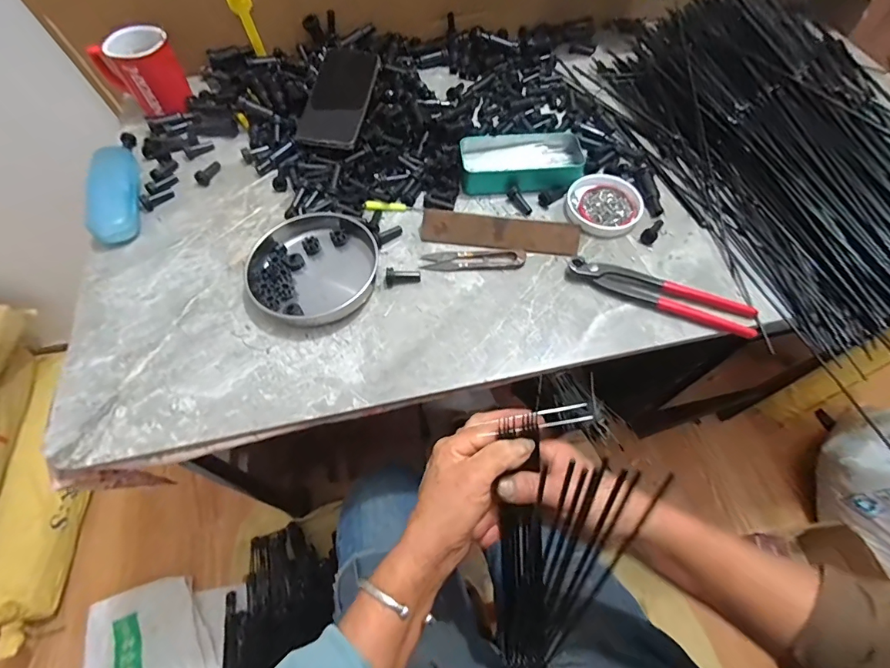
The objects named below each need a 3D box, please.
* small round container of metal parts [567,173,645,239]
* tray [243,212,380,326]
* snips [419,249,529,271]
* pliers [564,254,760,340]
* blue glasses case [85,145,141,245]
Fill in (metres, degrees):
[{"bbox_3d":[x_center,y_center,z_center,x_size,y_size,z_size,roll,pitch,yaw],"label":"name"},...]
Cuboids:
[{"bbox_3d":[0.194,-0.158,0.527,0.088,0.012,0.089,1,61,-1],"label":"small round container of metal parts"},{"bbox_3d":[-0.142,-0.076,0.473,0.140,0.019,0.131,0,60,0],"label":"tray"},{"bbox_3d":[0.033,-0.085,0.488,0.113,0.011,0.026,-4,61,-2],"label":"snips"},{"bbox_3d":[0.229,-0.043,0.462,0.191,0.015,0.037,20,62,11],"label":"pliers"},{"bbox_3d":[-0.396,-0.175,0.522,0.048,0.032,0.148,-14,61,-8],"label":"blue glasses case"}]

